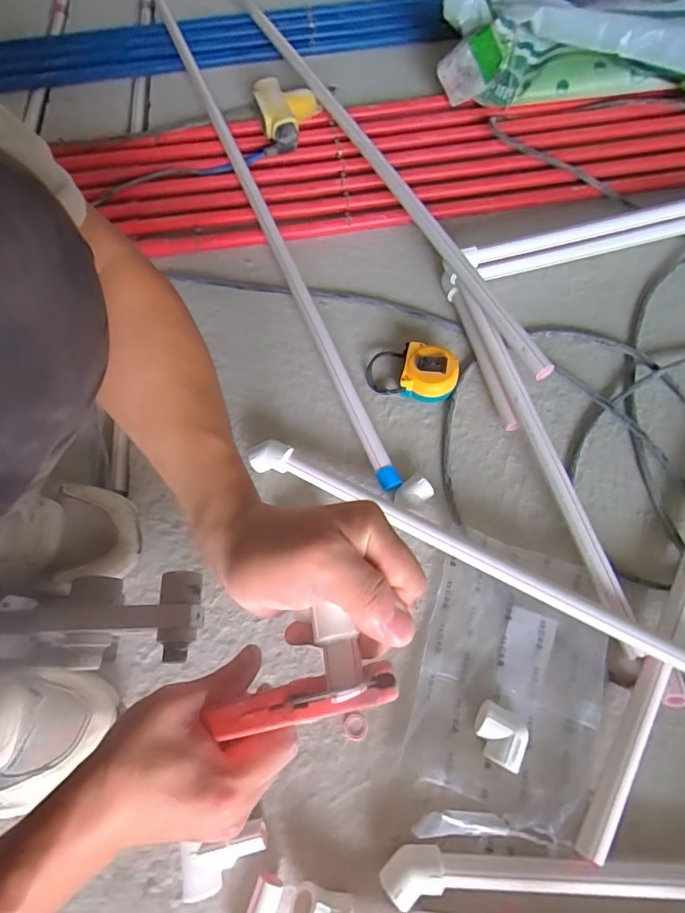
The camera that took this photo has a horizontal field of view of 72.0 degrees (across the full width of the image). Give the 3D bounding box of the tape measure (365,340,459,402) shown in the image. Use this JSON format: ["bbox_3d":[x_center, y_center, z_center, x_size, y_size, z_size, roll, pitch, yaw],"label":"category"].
[{"bbox_3d":[0.082,-0.102,0.557,0.103,0.041,0.061,12,66,8],"label":"tape measure"}]

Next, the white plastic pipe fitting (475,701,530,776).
[{"bbox_3d":[0.135,0.238,0.403,0.040,0.025,0.040,25,69,13],"label":"white plastic pipe fitting"}]

